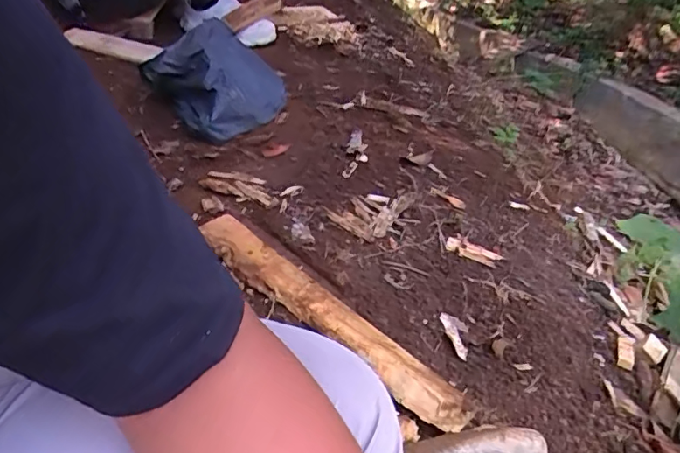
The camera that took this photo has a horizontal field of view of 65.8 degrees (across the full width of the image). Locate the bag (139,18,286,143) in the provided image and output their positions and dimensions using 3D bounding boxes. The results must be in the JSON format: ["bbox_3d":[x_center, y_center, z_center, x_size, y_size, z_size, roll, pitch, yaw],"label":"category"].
[{"bbox_3d":[-0.246,-0.304,1.097,0.201,0.154,0.300,6,44,12],"label":"bag"}]

